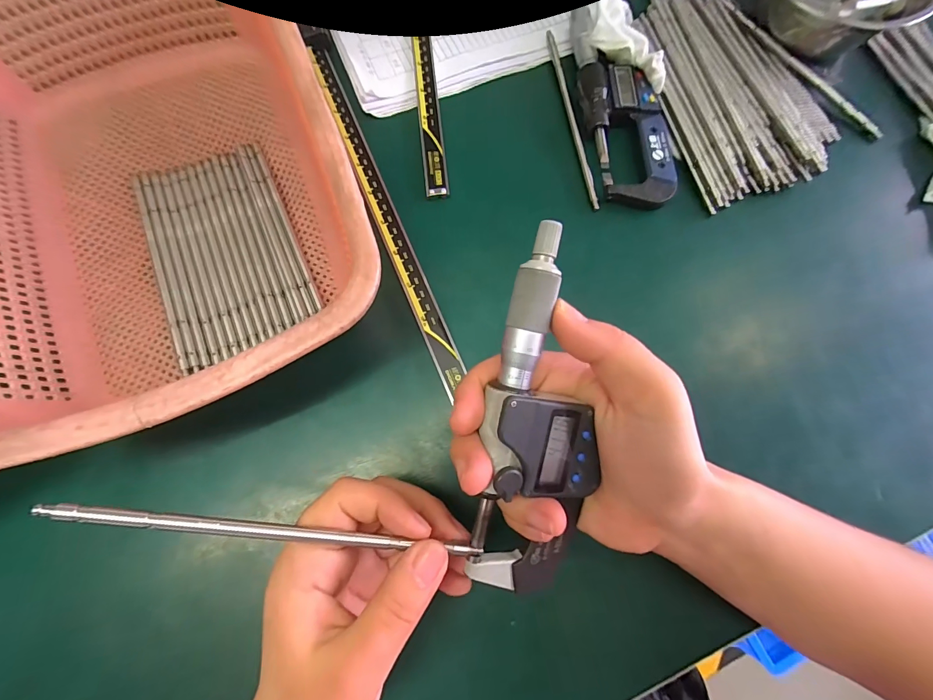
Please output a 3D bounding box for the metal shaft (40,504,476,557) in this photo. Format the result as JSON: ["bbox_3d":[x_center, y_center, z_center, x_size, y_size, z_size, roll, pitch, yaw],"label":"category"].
[{"bbox_3d":[-0.073,0.072,0.155,0.162,0.006,0.005,11,78,-11],"label":"metal shaft"}]

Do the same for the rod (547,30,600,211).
[{"bbox_3d":[0.079,-0.176,0.294,0.006,0.004,0.156,-9,78,-3],"label":"rod"}]

